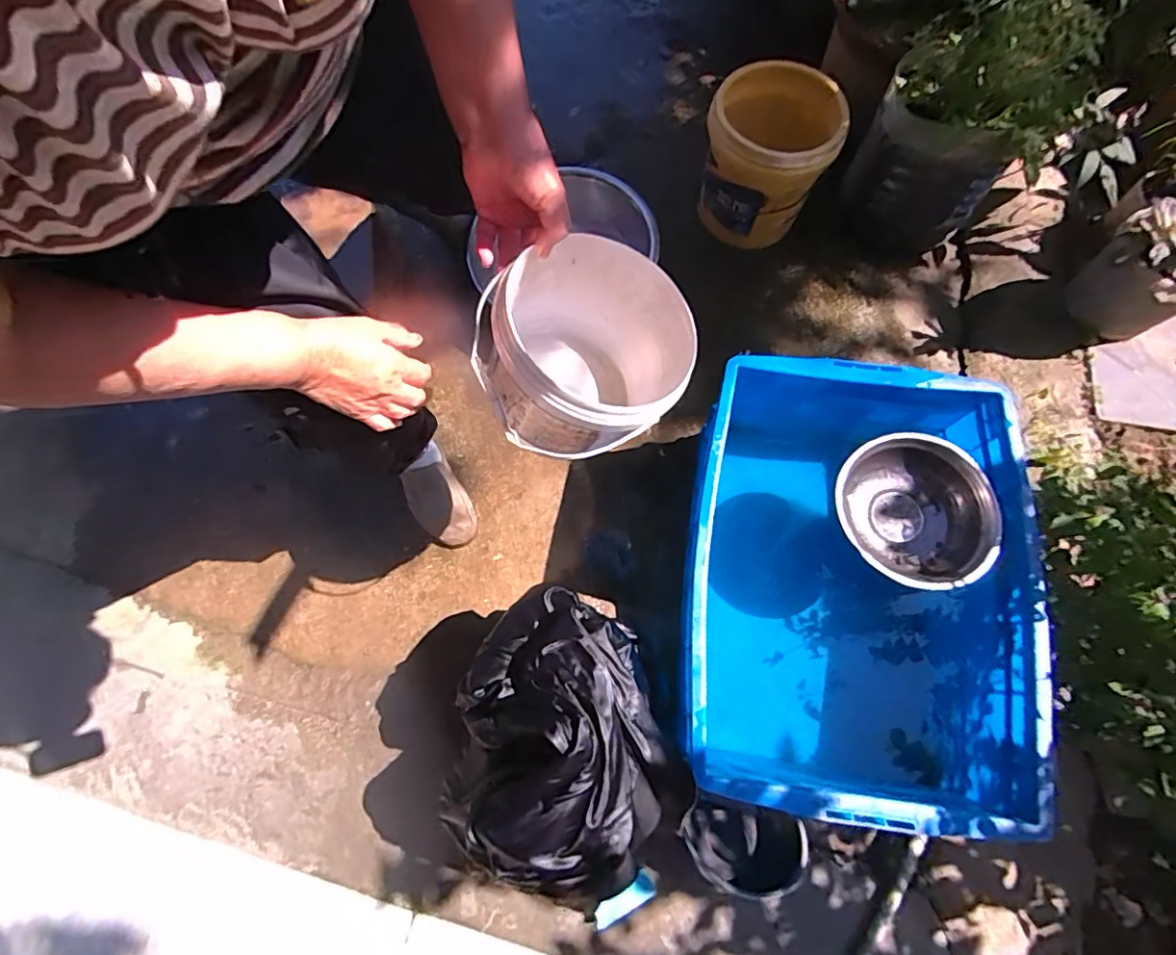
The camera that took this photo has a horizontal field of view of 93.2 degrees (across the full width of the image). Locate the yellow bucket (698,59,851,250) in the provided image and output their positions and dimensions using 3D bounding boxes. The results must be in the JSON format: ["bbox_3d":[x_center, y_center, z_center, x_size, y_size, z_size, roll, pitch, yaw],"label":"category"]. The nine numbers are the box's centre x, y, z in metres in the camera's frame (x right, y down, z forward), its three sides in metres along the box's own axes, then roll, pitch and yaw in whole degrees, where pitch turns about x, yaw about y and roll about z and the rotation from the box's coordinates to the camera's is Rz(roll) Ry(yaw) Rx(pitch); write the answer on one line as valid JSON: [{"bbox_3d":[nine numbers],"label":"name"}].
[{"bbox_3d":[0.376,-0.672,1.211,0.249,0.293,0.250,0,73,0],"label":"yellow bucket"}]

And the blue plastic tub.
[{"bbox_3d":[0.380,0.156,0.877,0.450,0.284,0.621,7,74,2],"label":"blue plastic tub"}]

